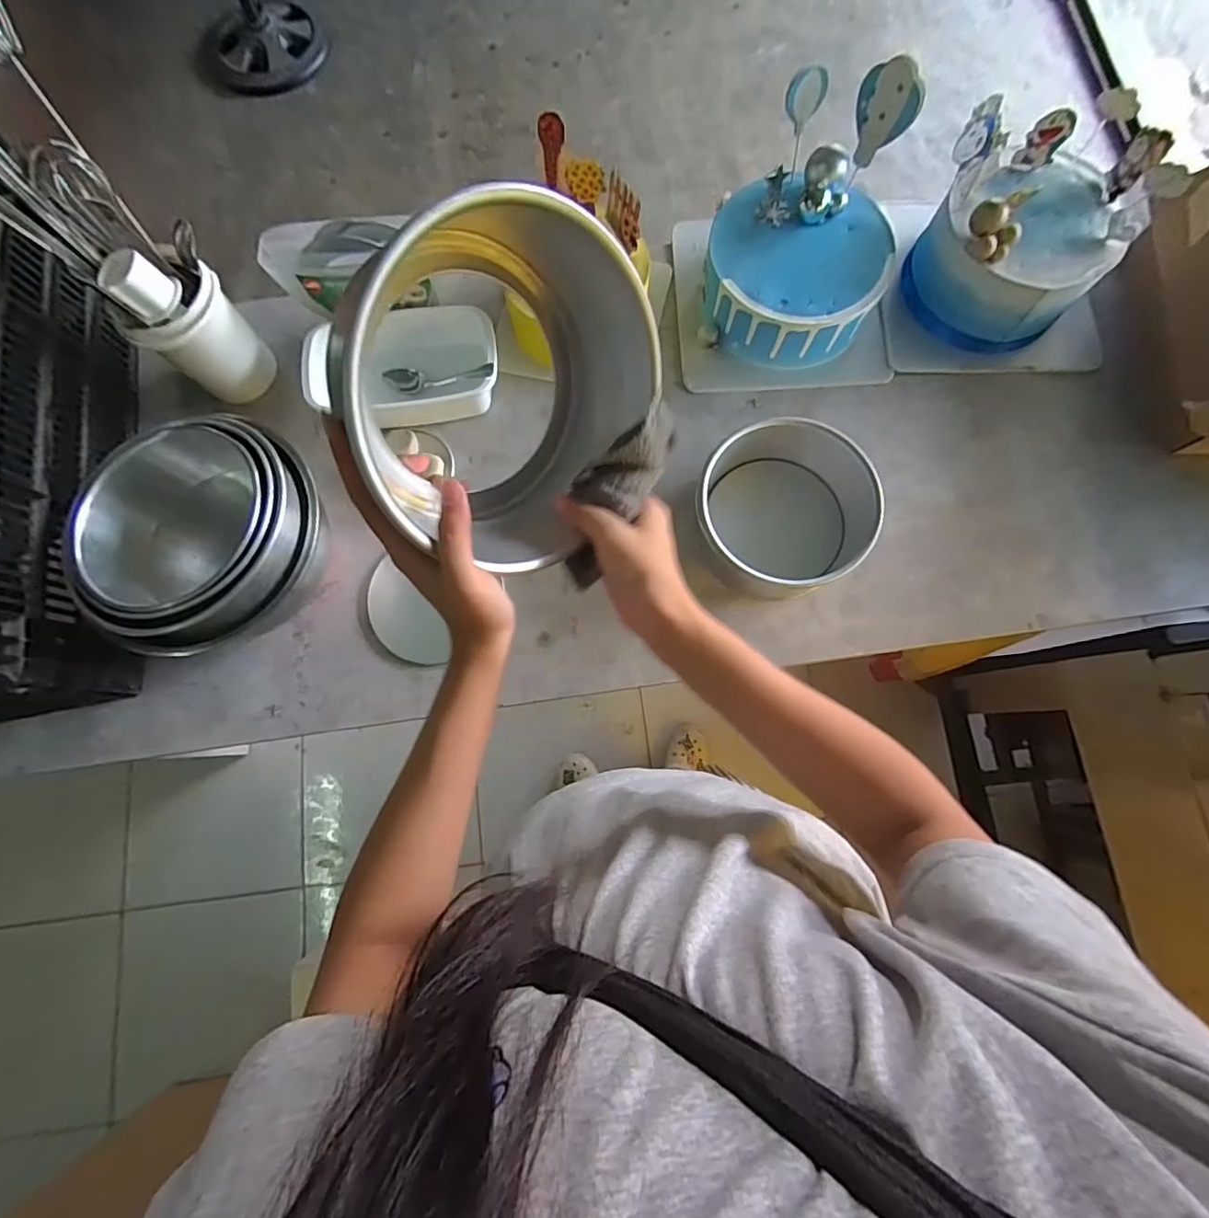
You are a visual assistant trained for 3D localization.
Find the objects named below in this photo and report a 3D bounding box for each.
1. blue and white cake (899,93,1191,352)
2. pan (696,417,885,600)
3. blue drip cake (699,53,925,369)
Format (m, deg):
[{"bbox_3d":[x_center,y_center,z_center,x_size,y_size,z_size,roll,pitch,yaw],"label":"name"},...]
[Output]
[{"bbox_3d":[0.487,-0.448,0.644,0.209,0.144,0.193,0,78,2],"label":"blue and white cake"},{"bbox_3d":[0.196,-0.109,0.613,0.187,0.085,0.183,0,78,2],"label":"pan"},{"bbox_3d":[0.234,-0.445,0.639,0.208,0.174,0.229,7,78,3],"label":"blue drip cake"}]

